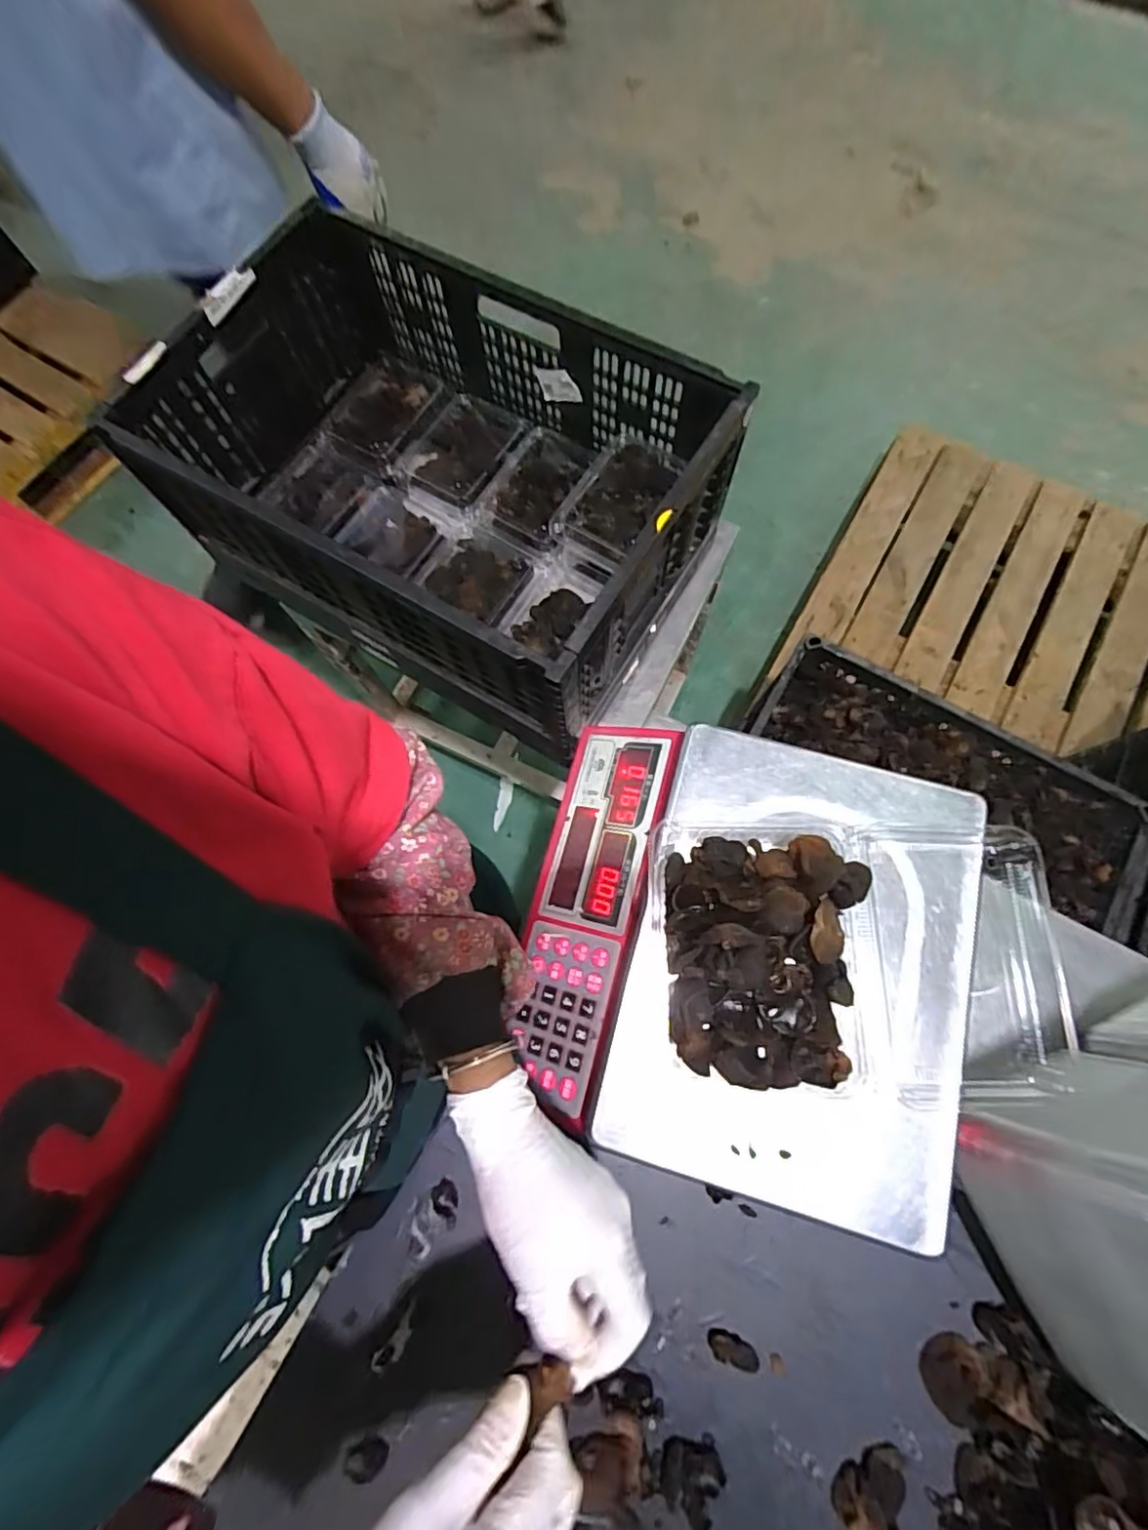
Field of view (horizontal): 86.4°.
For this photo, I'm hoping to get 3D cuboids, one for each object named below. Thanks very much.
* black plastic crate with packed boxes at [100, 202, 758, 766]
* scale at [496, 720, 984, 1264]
[{"bbox_3d":[-0.161,-0.344,0.759,0.633,0.247,0.407,30,77,10],"label":"black plastic crate with packed boxes"},{"bbox_3d":[0.114,0.127,0.443,0.297,0.089,0.291,14,75,6],"label":"scale"}]

